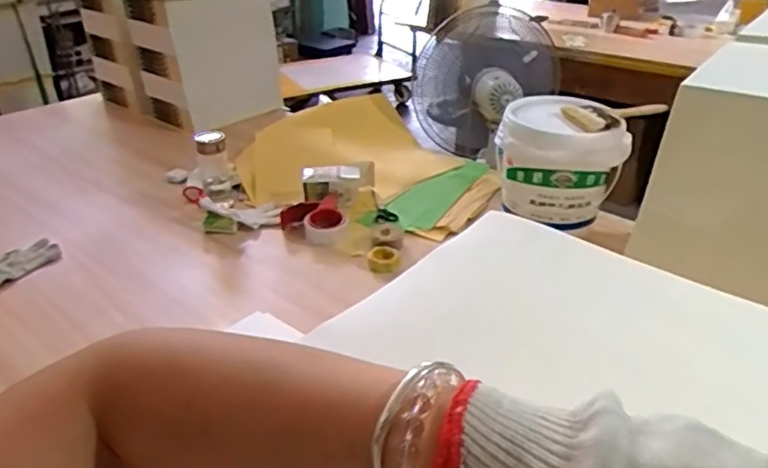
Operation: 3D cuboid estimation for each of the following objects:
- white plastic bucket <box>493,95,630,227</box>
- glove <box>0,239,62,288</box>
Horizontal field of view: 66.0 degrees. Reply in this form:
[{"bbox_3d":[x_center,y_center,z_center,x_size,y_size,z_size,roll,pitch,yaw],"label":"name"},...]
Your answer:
[{"bbox_3d":[0.373,-0.163,1.298,0.212,0.220,0.217,0,30,0],"label":"white plastic bucket"},{"bbox_3d":[-0.778,0.066,1.235,0.184,0.042,0.085,-24,38,-35],"label":"glove"}]

